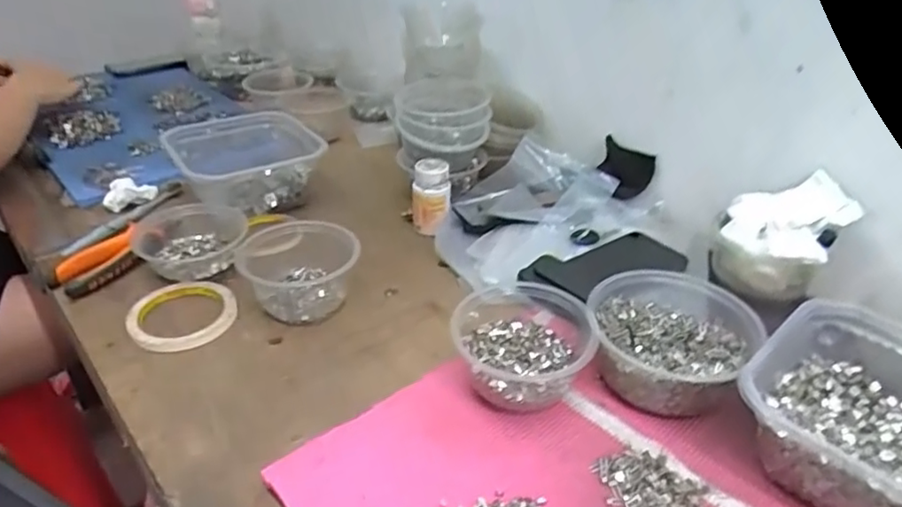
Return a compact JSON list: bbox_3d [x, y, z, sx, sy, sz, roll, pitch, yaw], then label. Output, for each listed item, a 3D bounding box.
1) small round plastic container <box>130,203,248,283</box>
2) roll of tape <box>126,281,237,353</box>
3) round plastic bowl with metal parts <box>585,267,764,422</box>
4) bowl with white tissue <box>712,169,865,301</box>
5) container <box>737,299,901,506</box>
[{"bbox_3d":[-0.290,-0.016,0.679,0.116,0.043,0.120,-1,35,1],"label":"small round plastic container"},{"bbox_3d":[-0.262,0.060,0.596,0.096,0.016,0.095,1,33,-1],"label":"roll of tape"},{"bbox_3d":[0.190,0.069,0.525,0.130,0.062,0.153,25,41,32],"label":"round plastic bowl with metal parts"},{"bbox_3d":[0.332,-0.018,0.617,0.114,0.084,0.104,-27,43,-35],"label":"bowl with white tissue"},{"bbox_3d":[0.313,0.124,0.436,0.165,0.074,0.172,-26,42,-35],"label":"container"}]

